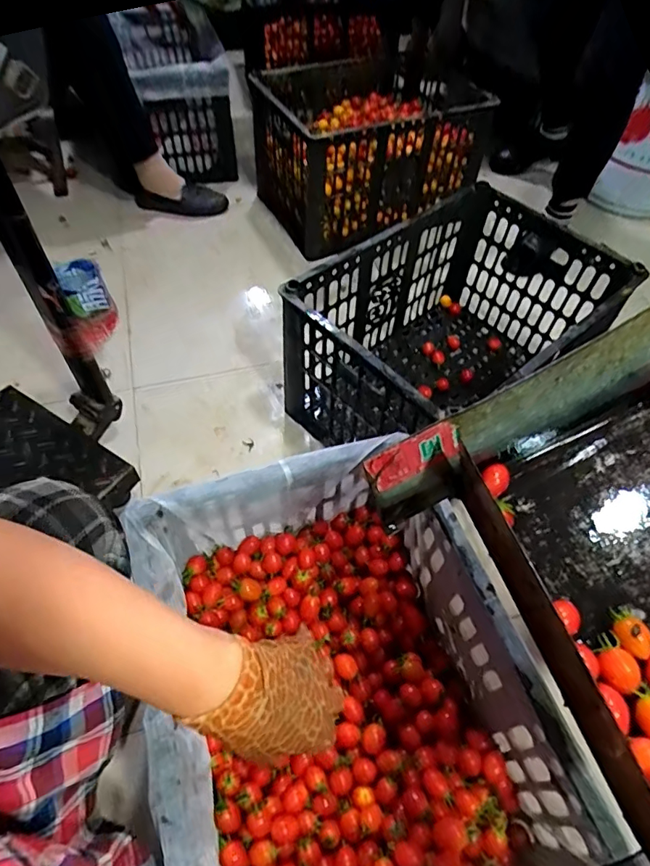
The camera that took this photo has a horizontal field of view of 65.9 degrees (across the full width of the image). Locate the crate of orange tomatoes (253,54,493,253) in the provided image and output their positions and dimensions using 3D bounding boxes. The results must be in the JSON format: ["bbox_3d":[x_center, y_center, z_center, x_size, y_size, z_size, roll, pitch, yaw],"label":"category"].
[{"bbox_3d":[0.094,-0.731,1.272,0.496,0.265,0.407,-23,59,-17],"label":"crate of orange tomatoes"}]

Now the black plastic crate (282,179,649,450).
[{"bbox_3d":[0.198,-0.174,0.890,0.485,0.279,0.282,-32,62,-22],"label":"black plastic crate"}]

